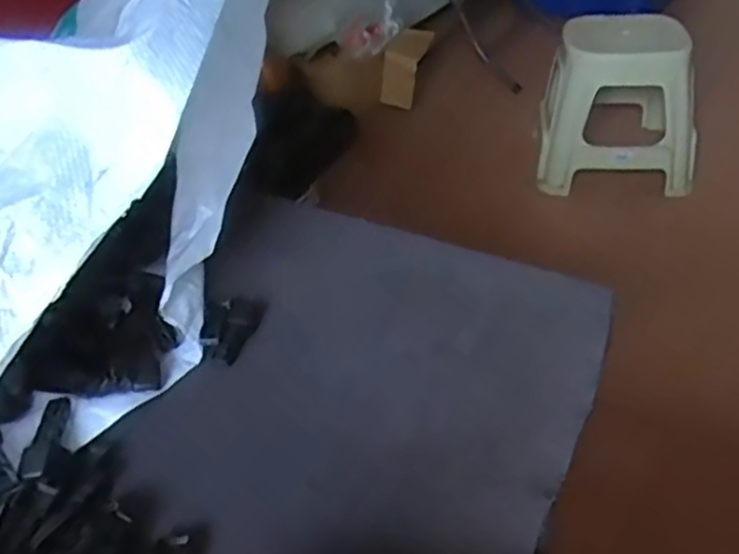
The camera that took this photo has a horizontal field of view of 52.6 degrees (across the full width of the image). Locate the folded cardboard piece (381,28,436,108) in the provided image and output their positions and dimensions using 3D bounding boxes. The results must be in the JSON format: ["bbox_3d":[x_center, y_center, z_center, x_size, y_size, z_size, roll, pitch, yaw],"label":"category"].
[{"bbox_3d":[0.098,-0.536,1.897,0.089,0.067,0.213,14,80,23],"label":"folded cardboard piece"}]

